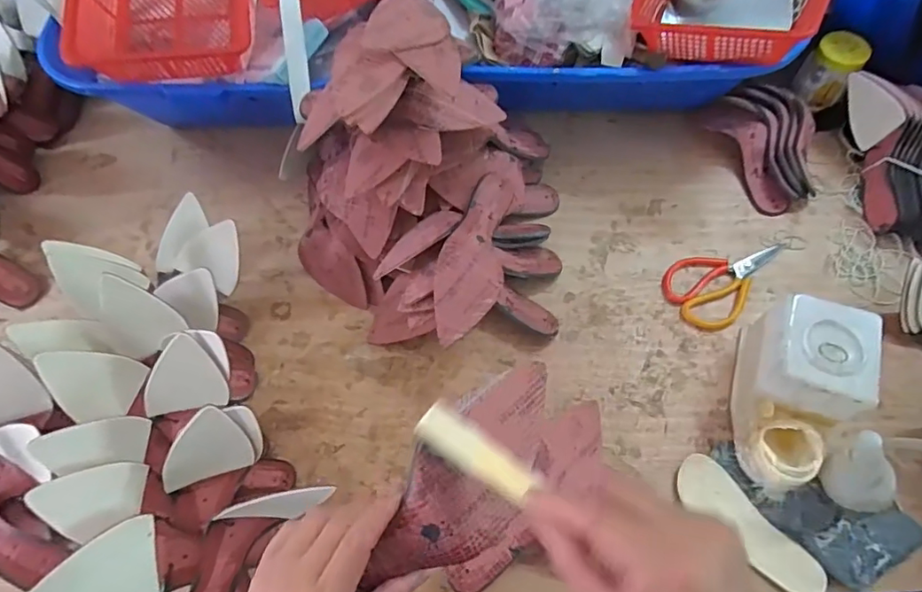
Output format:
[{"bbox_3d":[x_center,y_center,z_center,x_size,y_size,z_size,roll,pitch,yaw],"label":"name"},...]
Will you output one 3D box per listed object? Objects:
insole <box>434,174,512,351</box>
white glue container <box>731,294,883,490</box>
[{"bbox_3d":[0.018,-0.063,0.670,0.077,0.060,0.243,9,65,7],"label":"insole"},{"bbox_3d":[0.392,0.116,0.622,0.108,0.125,0.204,15,65,10],"label":"white glue container"}]

